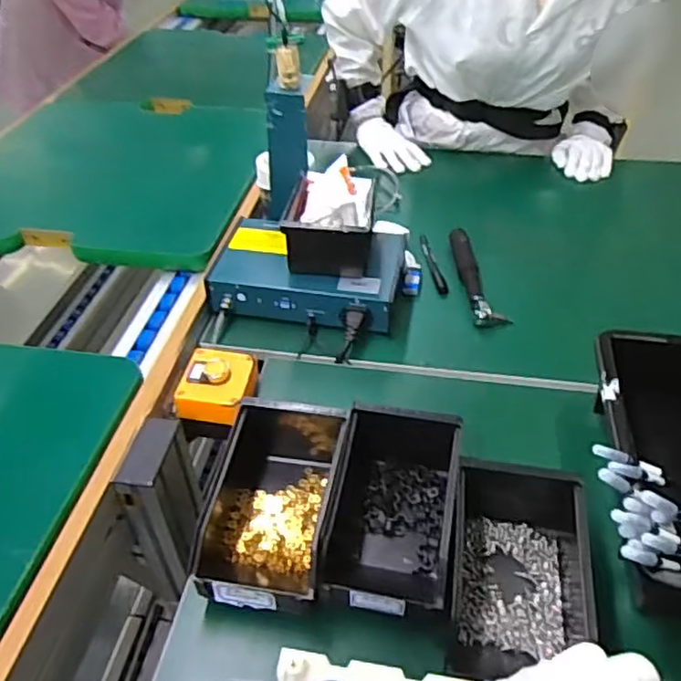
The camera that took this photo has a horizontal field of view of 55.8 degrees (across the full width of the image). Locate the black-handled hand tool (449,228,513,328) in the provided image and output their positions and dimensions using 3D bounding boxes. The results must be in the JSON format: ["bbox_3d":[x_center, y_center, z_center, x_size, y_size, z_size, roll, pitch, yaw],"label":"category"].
[{"bbox_3d":[0.183,-0.090,0.866,0.043,0.022,0.192,-4,42,-3],"label":"black-handled hand tool"}]

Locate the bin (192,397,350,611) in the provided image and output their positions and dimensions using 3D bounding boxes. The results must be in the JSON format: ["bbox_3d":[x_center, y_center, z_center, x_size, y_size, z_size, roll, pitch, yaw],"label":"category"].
[{"bbox_3d":[-0.055,0.138,0.582,0.107,0.071,0.200,7,42,9],"label":"bin"}]

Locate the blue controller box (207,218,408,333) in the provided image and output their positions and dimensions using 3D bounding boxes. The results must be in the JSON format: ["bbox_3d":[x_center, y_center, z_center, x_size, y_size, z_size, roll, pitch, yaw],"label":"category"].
[{"bbox_3d":[-0.038,-0.089,0.834,0.227,0.062,0.163,8,42,10],"label":"blue controller box"}]

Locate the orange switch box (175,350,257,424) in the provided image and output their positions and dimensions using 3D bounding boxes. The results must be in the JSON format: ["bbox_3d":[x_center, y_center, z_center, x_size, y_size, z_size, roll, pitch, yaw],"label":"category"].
[{"bbox_3d":[-0.134,0.047,0.691,0.068,0.047,0.085,7,42,10],"label":"orange switch box"}]

